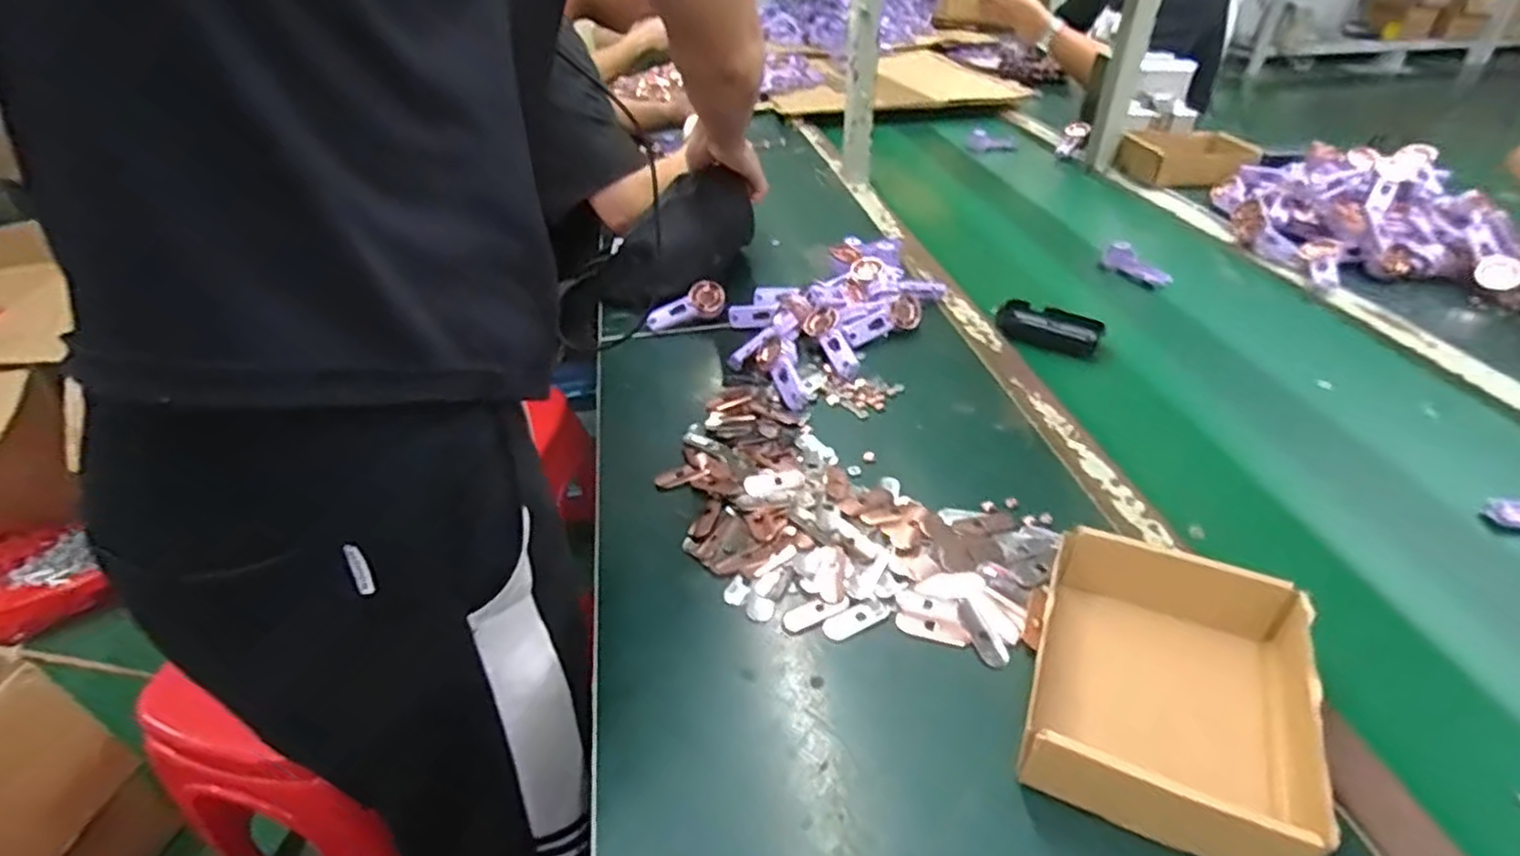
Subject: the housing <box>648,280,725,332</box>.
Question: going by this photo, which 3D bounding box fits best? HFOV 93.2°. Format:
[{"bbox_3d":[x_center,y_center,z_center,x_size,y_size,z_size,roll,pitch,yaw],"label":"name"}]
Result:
[{"bbox_3d":[-0.085,-0.139,0.836,0.095,0.042,0.012,-25,2,-8],"label":"housing"}]

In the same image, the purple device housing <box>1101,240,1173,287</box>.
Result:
[{"bbox_3d":[0.490,-0.212,0.930,0.027,0.028,0.090,-21,42,-23],"label":"purple device housing"}]

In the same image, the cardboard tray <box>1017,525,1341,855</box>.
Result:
[{"bbox_3d":[0.238,0.151,0.425,0.137,0.053,0.168,15,41,20],"label":"cardboard tray"}]

